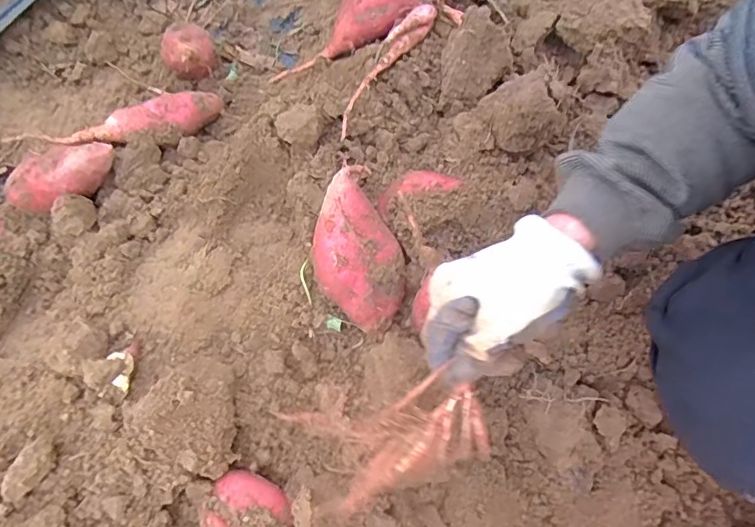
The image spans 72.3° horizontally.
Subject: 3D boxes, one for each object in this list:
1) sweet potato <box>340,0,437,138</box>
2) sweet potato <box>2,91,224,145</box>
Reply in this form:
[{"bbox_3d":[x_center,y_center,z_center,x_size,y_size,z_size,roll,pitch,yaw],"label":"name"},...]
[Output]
[{"bbox_3d":[0.005,-0.212,0.561,0.029,0.032,0.175,35,77,10],"label":"sweet potato"},{"bbox_3d":[-0.301,-0.170,0.639,0.231,0.042,0.054,-21,74,-21],"label":"sweet potato"}]

